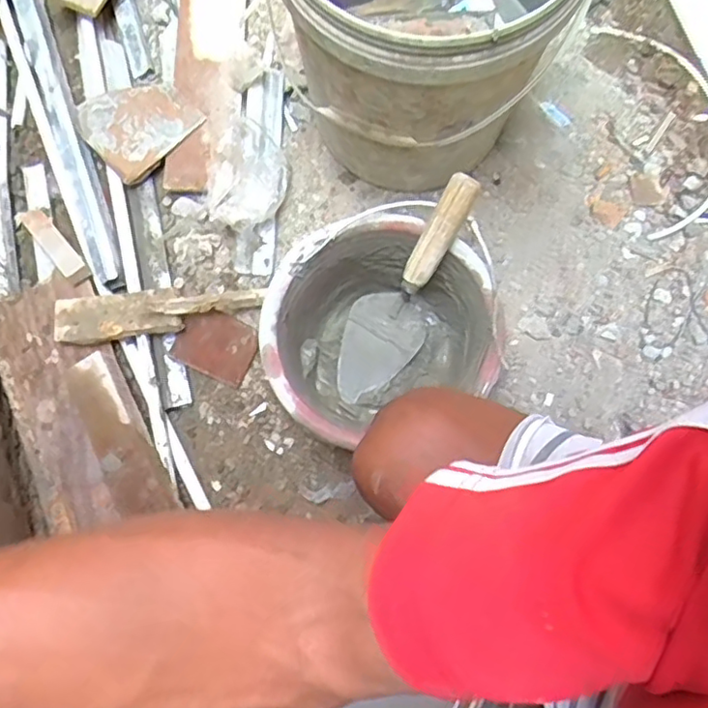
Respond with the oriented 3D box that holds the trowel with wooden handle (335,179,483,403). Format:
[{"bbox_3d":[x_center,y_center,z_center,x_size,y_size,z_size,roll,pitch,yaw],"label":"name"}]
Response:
[{"bbox_3d":[0.062,-0.073,0.745,0.091,0.284,0.083,37,32,11],"label":"trowel with wooden handle"}]

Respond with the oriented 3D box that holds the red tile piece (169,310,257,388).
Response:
[{"bbox_3d":[-0.180,-0.013,0.856,0.100,0.014,0.081,27,84,-2],"label":"red tile piece"}]

